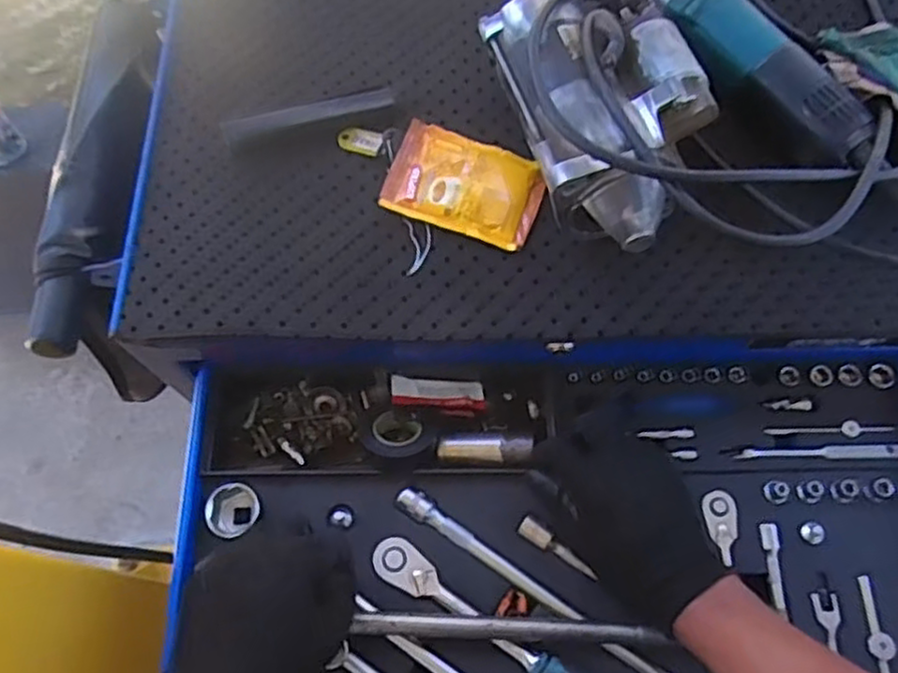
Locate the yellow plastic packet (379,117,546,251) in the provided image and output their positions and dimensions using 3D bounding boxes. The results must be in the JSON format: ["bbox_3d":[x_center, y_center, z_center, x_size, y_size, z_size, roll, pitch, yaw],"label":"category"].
[{"bbox_3d":[0.012,-0.123,0.588,0.120,0.016,0.085,19,69,9],"label":"yellow plastic packet"}]

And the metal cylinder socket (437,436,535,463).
[{"bbox_3d":[0.029,0.090,0.582,0.076,0.016,0.019,3,67,2],"label":"metal cylinder socket"}]

